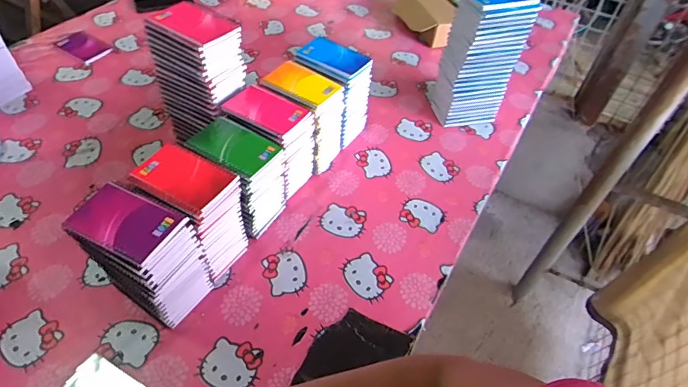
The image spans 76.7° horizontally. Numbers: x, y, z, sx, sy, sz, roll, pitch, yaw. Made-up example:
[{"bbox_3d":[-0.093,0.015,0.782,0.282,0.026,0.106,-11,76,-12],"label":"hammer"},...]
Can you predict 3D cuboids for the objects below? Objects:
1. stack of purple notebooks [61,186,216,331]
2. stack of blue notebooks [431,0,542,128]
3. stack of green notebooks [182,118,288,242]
[{"bbox_3d":[-0.286,0.097,0.637,0.132,0.193,0.092,23,51,15],"label":"stack of purple notebooks"},{"bbox_3d":[0.313,-0.306,1.003,0.165,0.307,0.101,-8,50,-11],"label":"stack of blue notebooks"},{"bbox_3d":[-0.175,-0.024,0.754,0.131,0.177,0.107,29,53,20],"label":"stack of green notebooks"}]

